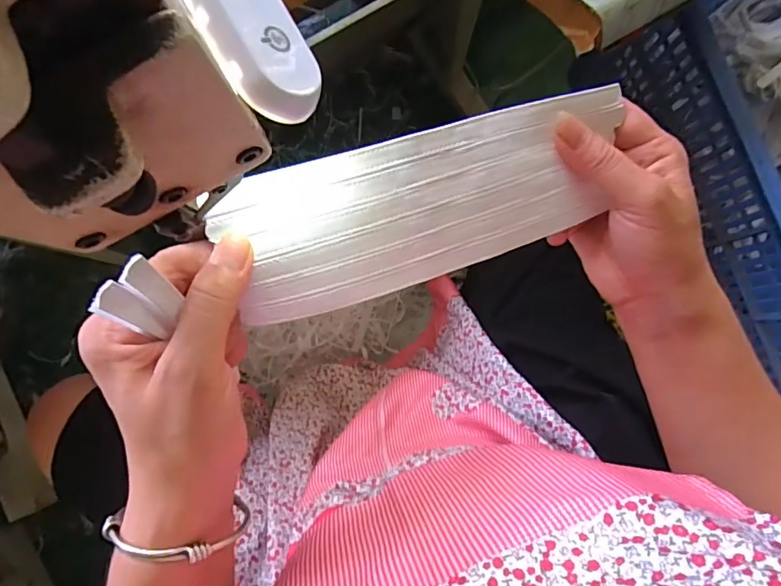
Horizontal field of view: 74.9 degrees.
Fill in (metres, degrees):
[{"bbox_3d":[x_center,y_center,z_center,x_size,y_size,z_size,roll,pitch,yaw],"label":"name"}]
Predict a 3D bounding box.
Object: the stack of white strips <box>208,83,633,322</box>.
[{"bbox_3d":[0.028,-0.048,0.272,0.224,0.014,0.075,-20,111,-17],"label":"stack of white strips"}]

